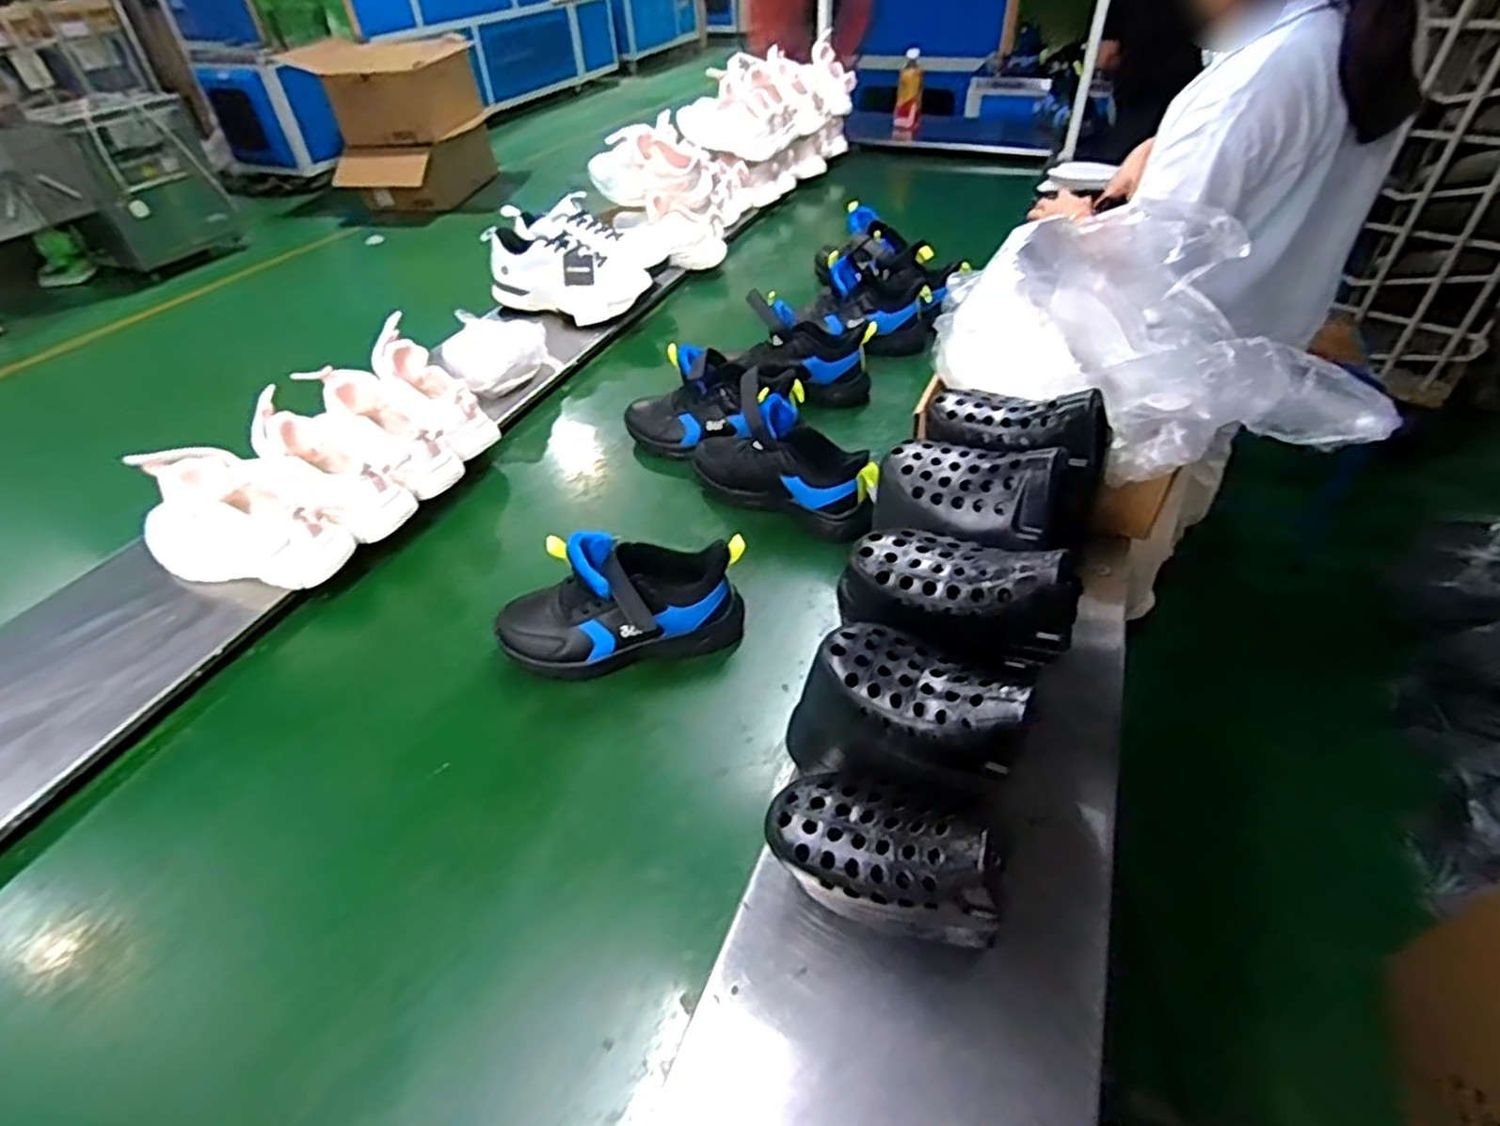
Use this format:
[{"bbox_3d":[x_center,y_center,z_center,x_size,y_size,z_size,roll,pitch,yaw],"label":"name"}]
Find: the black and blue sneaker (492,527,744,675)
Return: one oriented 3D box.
[{"bbox_3d":[-0.124,0.037,0.687,0.227,0.132,0.089,-1,42,2],"label":"black and blue sneaker"}]

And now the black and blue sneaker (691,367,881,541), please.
[{"bbox_3d":[0.037,-0.122,0.853,0.246,0.141,0.082,28,50,29],"label":"black and blue sneaker"}]

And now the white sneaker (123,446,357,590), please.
[{"bbox_3d":[-0.538,-0.044,0.759,0.185,0.133,0.110,16,45,16],"label":"white sneaker"}]

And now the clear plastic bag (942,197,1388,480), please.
[{"bbox_3d":[0.401,-0.254,0.790,0.352,0.132,0.387,1,42,4],"label":"clear plastic bag"}]

